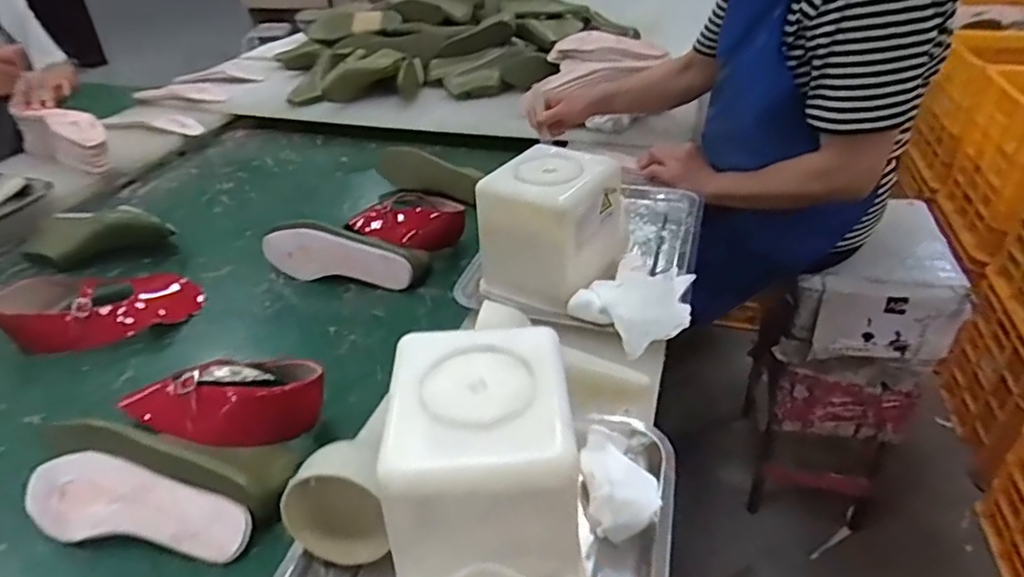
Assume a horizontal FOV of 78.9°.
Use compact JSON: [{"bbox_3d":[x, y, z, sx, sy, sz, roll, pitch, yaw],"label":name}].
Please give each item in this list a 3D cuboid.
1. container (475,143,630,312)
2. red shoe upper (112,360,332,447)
[{"bbox_3d":[0.053,-0.081,0.794,0.136,0.174,0.151,20,40,30],"label":"container"},{"bbox_3d":[-0.292,0.128,0.656,0.184,0.087,0.075,-12,35,-13],"label":"red shoe upper"}]

